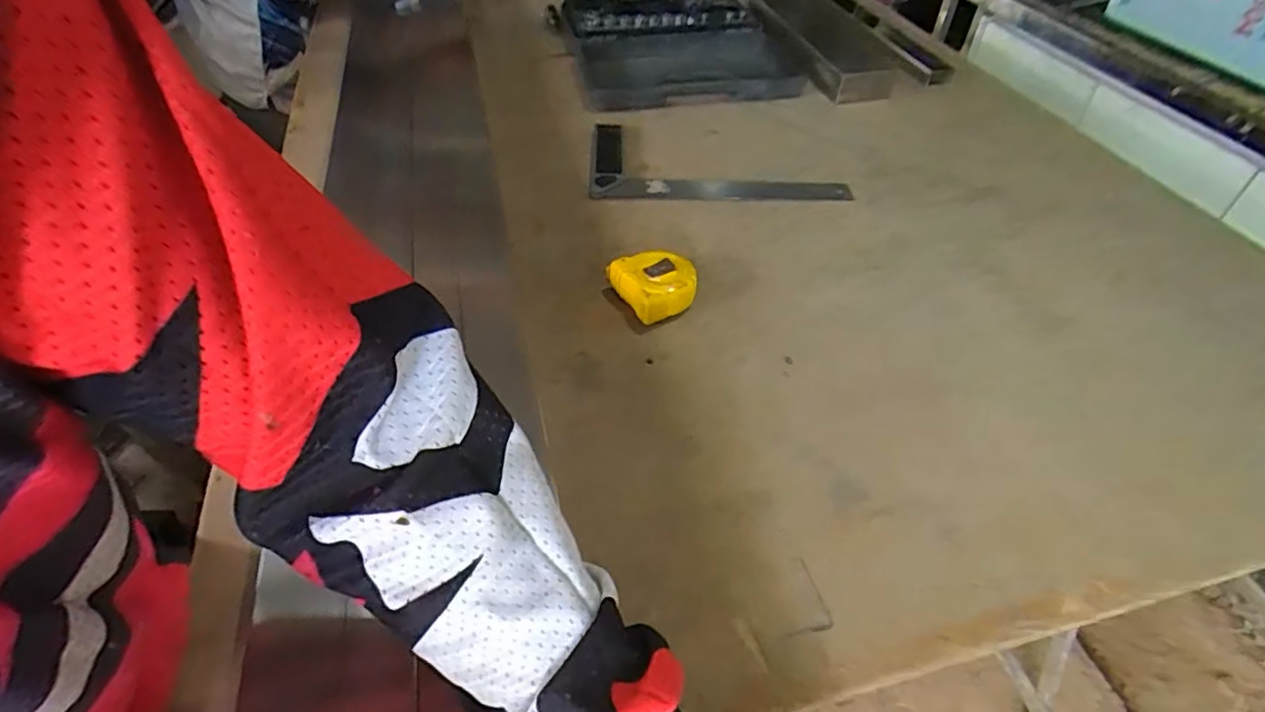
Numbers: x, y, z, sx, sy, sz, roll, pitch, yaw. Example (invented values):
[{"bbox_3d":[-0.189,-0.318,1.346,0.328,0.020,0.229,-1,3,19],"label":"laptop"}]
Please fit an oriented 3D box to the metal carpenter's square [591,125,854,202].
[{"bbox_3d":[0.117,-0.264,0.869,0.341,0.019,0.163,1,46,0],"label":"metal carpenter's square"}]

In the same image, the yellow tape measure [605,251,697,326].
[{"bbox_3d":[0.024,-0.077,0.667,0.075,0.042,0.082,-20,50,-20],"label":"yellow tape measure"}]

